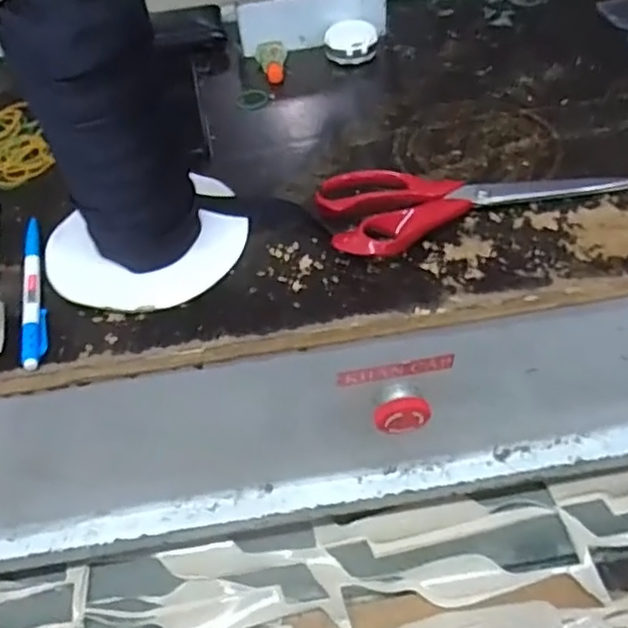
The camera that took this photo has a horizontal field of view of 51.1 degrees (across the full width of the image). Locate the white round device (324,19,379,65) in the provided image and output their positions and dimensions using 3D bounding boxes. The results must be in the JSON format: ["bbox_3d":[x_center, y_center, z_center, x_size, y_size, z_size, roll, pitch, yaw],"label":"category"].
[{"bbox_3d":[0.034,-0.243,0.589,0.045,0.023,0.040,-1,52,4],"label":"white round device"}]

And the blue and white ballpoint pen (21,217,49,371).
[{"bbox_3d":[-0.183,-0.018,0.426,0.013,0.008,0.133,-16,52,-7],"label":"blue and white ballpoint pen"}]

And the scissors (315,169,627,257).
[{"bbox_3d":[0.104,-0.087,0.445,0.200,0.021,0.069,-18,53,-9],"label":"scissors"}]

